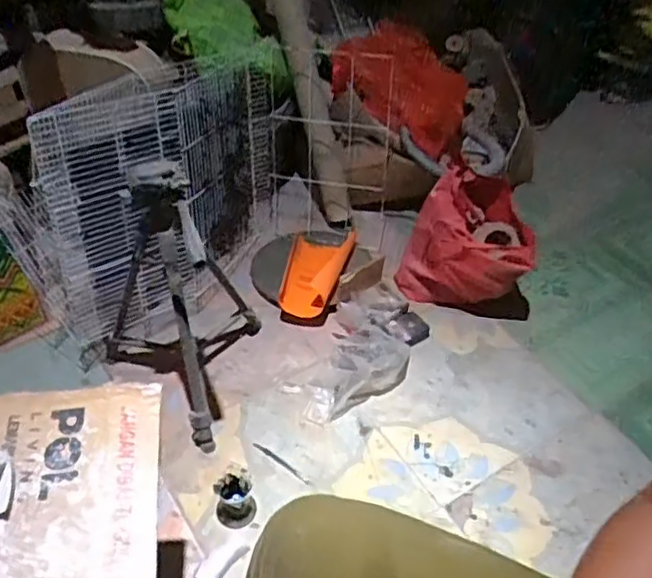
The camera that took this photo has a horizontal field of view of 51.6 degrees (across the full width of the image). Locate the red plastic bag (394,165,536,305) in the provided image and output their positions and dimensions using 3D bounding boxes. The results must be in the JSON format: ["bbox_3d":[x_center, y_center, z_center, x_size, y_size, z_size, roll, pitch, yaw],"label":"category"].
[{"bbox_3d":[0.328,-0.107,1.546,0.278,0.281,0.222,14,47,11],"label":"red plastic bag"}]

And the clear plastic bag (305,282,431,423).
[{"bbox_3d":[0.089,0.125,1.447,0.188,0.111,0.373,22,49,18],"label":"clear plastic bag"}]

